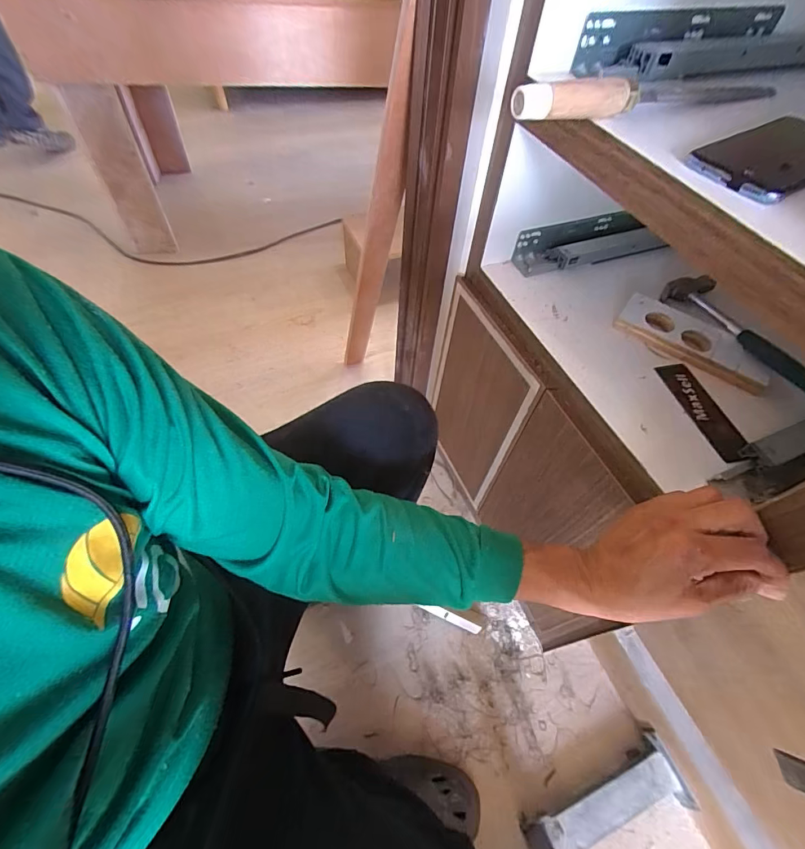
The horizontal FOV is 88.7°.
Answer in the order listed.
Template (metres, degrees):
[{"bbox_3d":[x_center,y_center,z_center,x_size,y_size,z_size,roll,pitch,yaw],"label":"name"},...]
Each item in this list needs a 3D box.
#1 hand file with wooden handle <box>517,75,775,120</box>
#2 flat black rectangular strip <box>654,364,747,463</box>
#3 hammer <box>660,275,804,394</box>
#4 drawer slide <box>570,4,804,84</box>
[{"bbox_3d":[0.222,-0.291,0.360,0.299,0.030,0.026,-21,59,-17],"label":"hand file with wooden handle"},{"bbox_3d":[0.337,-0.017,0.462,0.040,0.006,0.129,-9,57,-10],"label":"flat black rectangular strip"},{"bbox_3d":[0.402,-0.107,0.493,0.080,0.036,0.245,-5,56,-7],"label":"hammer"},{"bbox_3d":[0.363,-0.408,0.441,0.394,0.045,0.067,-18,58,-15],"label":"drawer slide"}]

